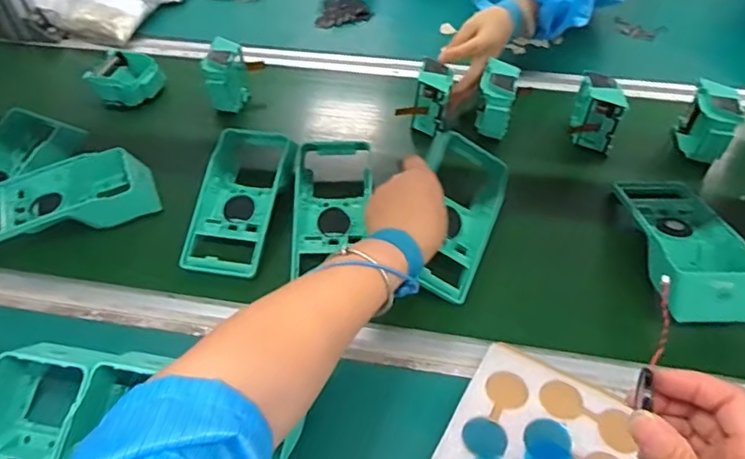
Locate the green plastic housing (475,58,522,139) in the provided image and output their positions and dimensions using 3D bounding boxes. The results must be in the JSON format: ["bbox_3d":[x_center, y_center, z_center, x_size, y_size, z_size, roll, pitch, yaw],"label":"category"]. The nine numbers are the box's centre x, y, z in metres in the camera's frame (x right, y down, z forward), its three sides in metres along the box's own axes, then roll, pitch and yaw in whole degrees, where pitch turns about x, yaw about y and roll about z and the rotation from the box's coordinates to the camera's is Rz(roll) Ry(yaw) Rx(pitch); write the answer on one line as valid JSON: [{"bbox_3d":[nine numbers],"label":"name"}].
[{"bbox_3d":[0.154,-0.158,0.676,0.049,0.080,0.061,24,52,17],"label":"green plastic housing"}]

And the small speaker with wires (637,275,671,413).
[{"bbox_3d":[0.160,0.065,0.313,0.013,0.018,0.081,21,64,15],"label":"small speaker with wires"}]

